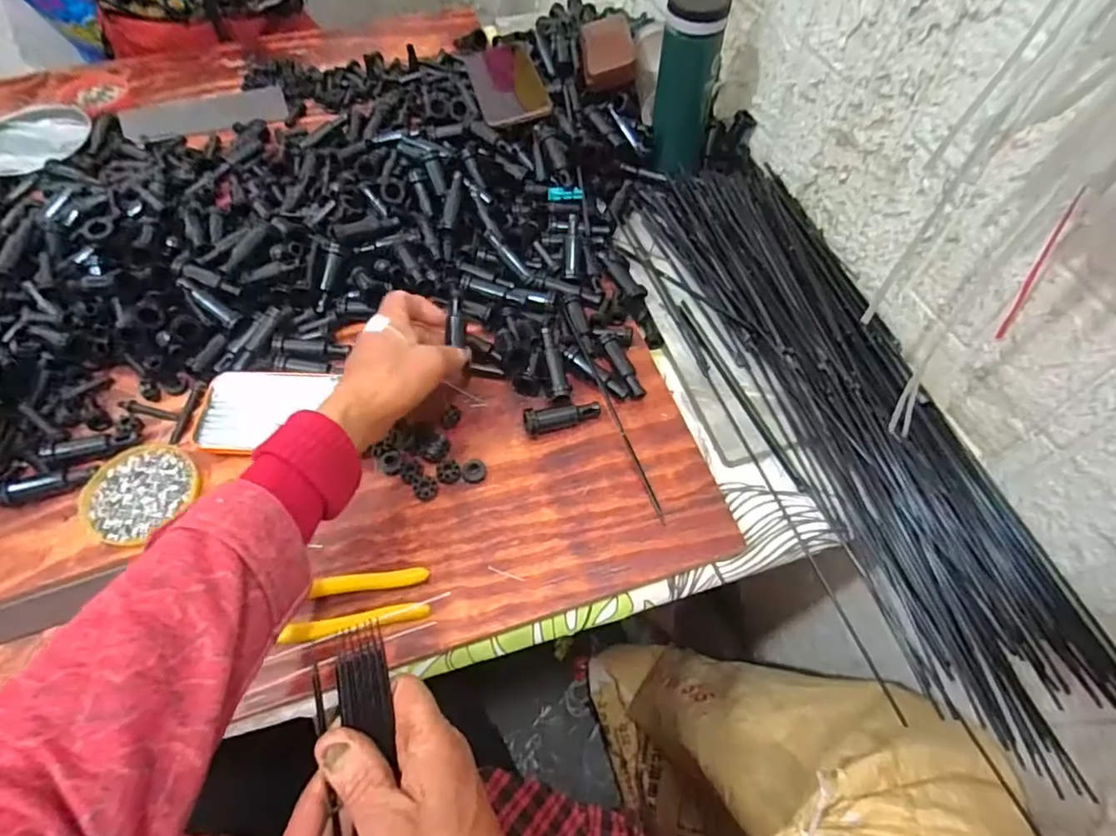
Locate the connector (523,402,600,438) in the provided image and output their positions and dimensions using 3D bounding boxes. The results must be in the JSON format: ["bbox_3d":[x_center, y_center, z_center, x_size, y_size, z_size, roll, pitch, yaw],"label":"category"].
[{"bbox_3d":[0.004,-0.001,0.492,0.068,0.021,0.018,-11,59,-21],"label":"connector"}]

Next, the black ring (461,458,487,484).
[{"bbox_3d":[-0.069,0.044,0.469,0.020,0.005,0.021,0,60,0],"label":"black ring"}]

